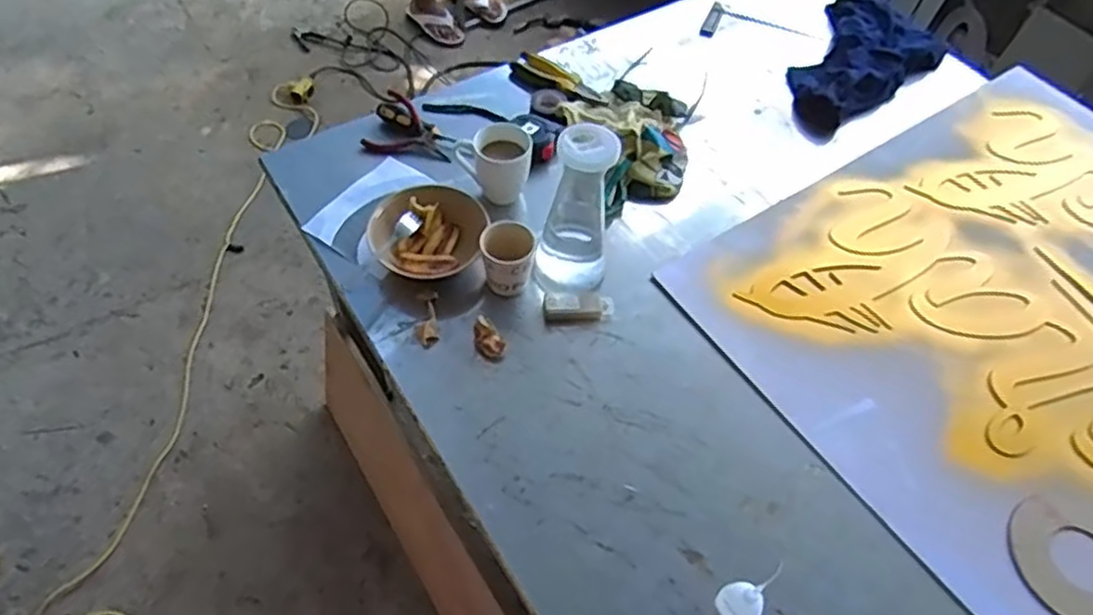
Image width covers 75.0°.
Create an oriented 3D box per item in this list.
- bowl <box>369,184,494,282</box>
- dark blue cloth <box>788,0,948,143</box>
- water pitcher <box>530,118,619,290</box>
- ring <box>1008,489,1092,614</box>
[{"bbox_3d":[-0.166,-0.104,1.022,0.168,0.057,0.159,-13,57,-11],"label":"bowl"},{"bbox_3d":[0.588,-0.448,1.308,0.219,0.062,0.395,26,58,16],"label":"dark blue cloth"},{"bbox_3d":[0.038,-0.119,0.938,0.095,0.242,0.093,8,55,3],"label":"water pitcher"},{"bbox_3d":[0.616,0.287,0.816,0.148,0.011,0.159,-1,51,2],"label":"ring"}]

